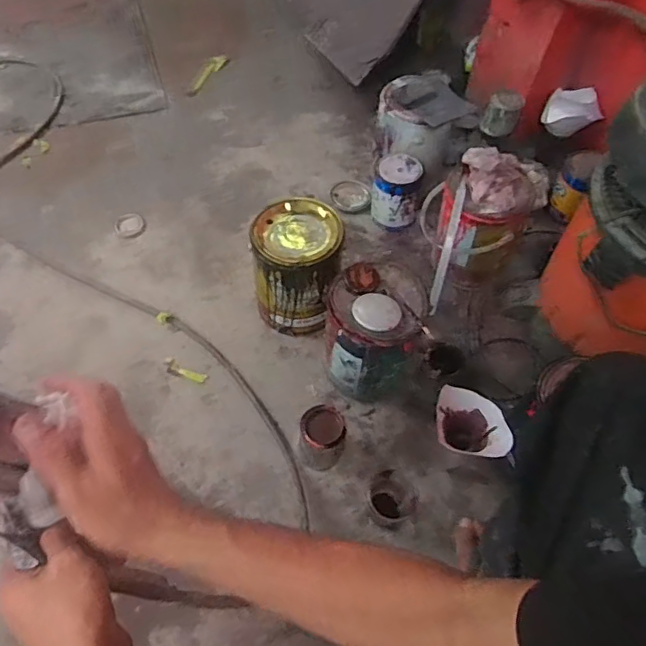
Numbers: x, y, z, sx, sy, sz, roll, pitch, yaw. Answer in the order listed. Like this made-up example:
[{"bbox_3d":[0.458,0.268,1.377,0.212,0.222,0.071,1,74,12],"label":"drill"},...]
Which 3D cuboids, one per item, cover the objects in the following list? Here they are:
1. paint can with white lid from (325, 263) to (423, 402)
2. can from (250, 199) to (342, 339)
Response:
[{"bbox_3d":[0.082,0.030,0.971,0.152,0.237,0.139,1,56,-1],"label":"paint can with white lid"},{"bbox_3d":[-0.048,-0.095,1.046,0.147,0.224,0.154,2,58,-3],"label":"can"}]

